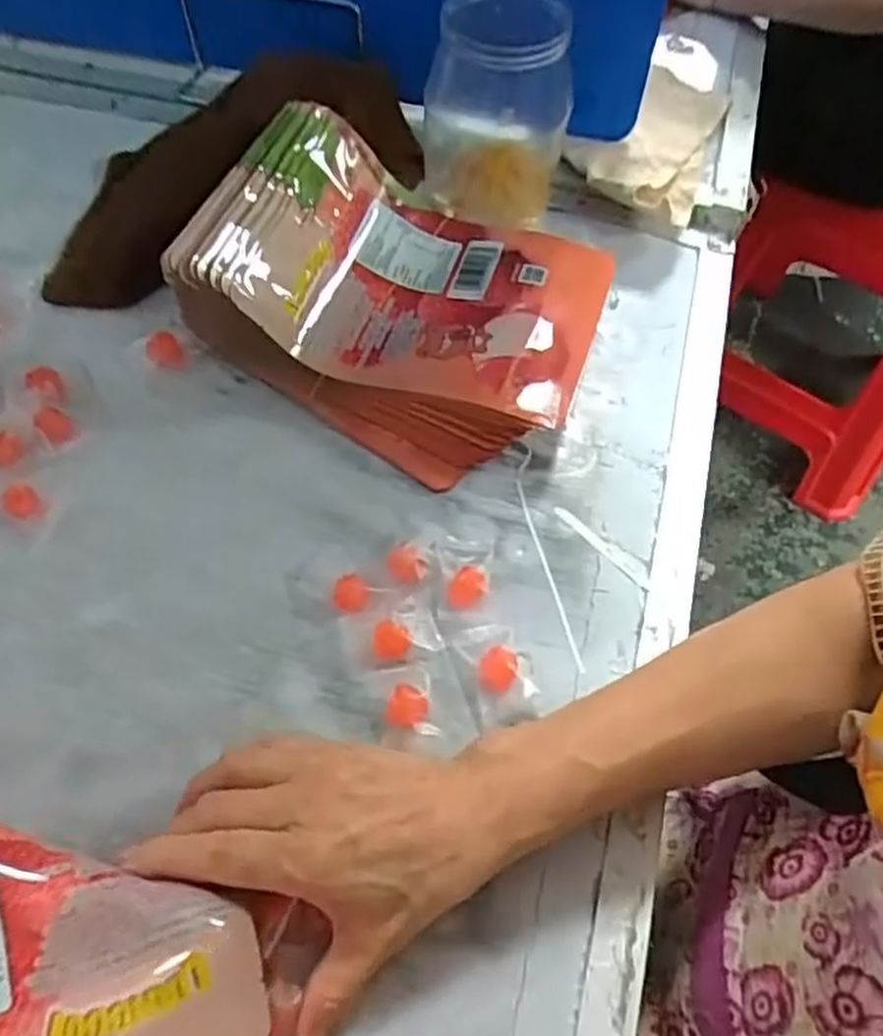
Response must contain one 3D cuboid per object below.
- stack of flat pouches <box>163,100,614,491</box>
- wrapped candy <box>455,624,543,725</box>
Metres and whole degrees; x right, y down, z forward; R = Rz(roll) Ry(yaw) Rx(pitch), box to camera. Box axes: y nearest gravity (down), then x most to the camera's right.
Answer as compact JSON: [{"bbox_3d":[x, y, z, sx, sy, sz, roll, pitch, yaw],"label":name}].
[{"bbox_3d":[-0.025,-0.142,0.483,0.244,0.093,0.187,19,61,9],"label":"stack of flat pouches"},{"bbox_3d":[0.033,0.077,0.403,0.035,0.013,0.053,-14,61,-10],"label":"wrapped candy"}]

